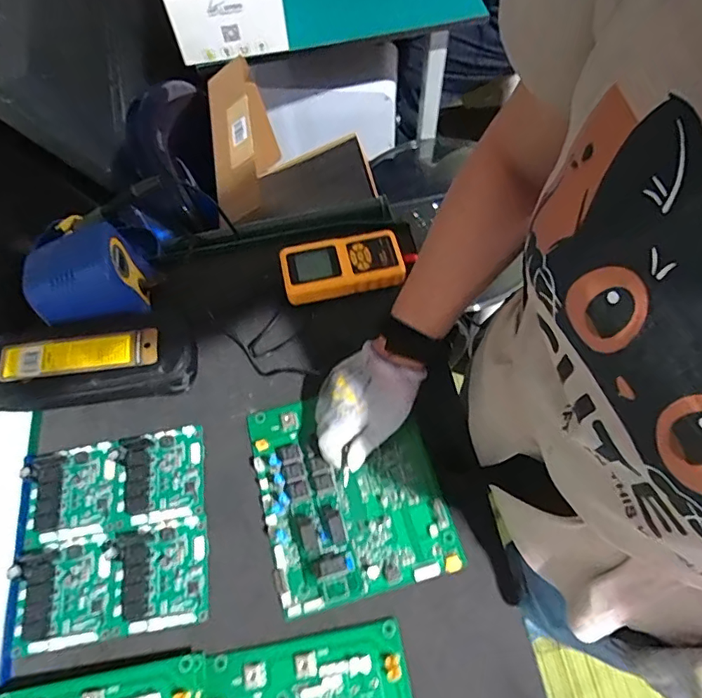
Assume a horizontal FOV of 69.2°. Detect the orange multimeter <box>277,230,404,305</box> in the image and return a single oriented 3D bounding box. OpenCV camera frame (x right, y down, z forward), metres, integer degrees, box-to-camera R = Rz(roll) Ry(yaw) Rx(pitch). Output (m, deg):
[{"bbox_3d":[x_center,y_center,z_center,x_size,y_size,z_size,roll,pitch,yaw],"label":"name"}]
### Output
[{"bbox_3d":[-0.011,-0.101,0.611,0.141,0.022,0.072,-12,64,-2],"label":"orange multimeter"}]

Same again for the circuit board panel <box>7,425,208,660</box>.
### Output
[{"bbox_3d":[-0.237,0.178,0.501,0.181,0.019,0.187,-10,64,-1],"label":"circuit board panel"}]

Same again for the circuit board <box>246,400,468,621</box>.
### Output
[{"bbox_3d":[-0.005,0.133,0.498,0.170,0.029,0.197,-15,64,-4],"label":"circuit board"}]

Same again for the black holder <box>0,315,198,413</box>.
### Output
[{"bbox_3d":[-0.289,0.016,0.564,0.228,0.048,0.094,-10,64,-1],"label":"black holder"}]

